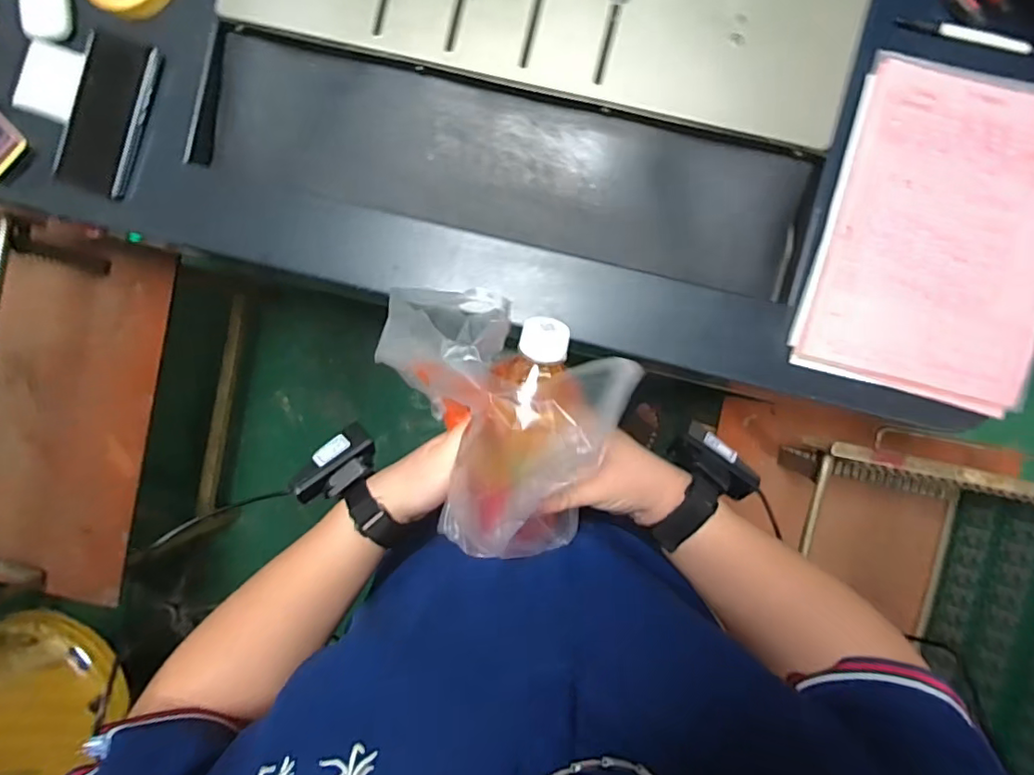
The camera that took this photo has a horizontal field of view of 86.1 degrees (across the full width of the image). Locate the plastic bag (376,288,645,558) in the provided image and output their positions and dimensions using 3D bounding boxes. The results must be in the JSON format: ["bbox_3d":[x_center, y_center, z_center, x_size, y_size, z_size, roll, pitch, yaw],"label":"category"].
[{"bbox_3d":[-0.025,0.030,0.365,0.173,0.089,0.169,19,93,3],"label":"plastic bag"}]

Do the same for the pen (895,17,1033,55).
[{"bbox_3d":[0.448,-0.349,0.549,0.133,0.013,0.013,19,94,3],"label":"pen"}]

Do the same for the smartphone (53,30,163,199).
[{"bbox_3d":[-0.447,-0.295,0.603,0.077,0.005,0.163,20,98,-2],"label":"smartphone"}]

